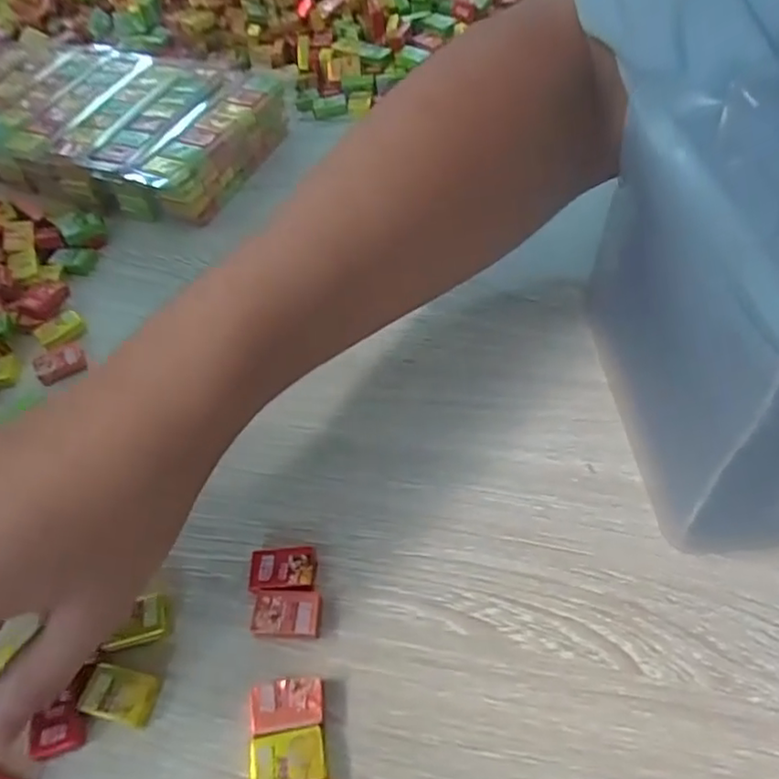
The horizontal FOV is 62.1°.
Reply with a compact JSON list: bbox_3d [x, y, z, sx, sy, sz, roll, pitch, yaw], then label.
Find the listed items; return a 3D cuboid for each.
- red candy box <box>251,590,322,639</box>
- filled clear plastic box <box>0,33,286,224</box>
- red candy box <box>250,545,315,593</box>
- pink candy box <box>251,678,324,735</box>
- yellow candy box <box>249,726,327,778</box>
[{"bbox_3d":[-0.040,0.089,0.254,0.026,0.008,0.017,-1,52,8],"label":"red candy box"},{"bbox_3d":[-0.288,-0.245,0.521,0.434,0.046,0.182,18,57,21],"label":"filled clear plastic box"},{"bbox_3d":[-0.043,0.074,0.266,0.027,0.009,0.019,-7,52,2],"label":"red candy box"},{"bbox_3d":[-0.037,0.114,0.234,0.026,0.008,0.016,-9,51,1],"label":"pink candy box"},{"bbox_3d":[-0.035,0.126,0.221,0.025,0.004,0.017,-11,51,-1],"label":"yellow candy box"}]

